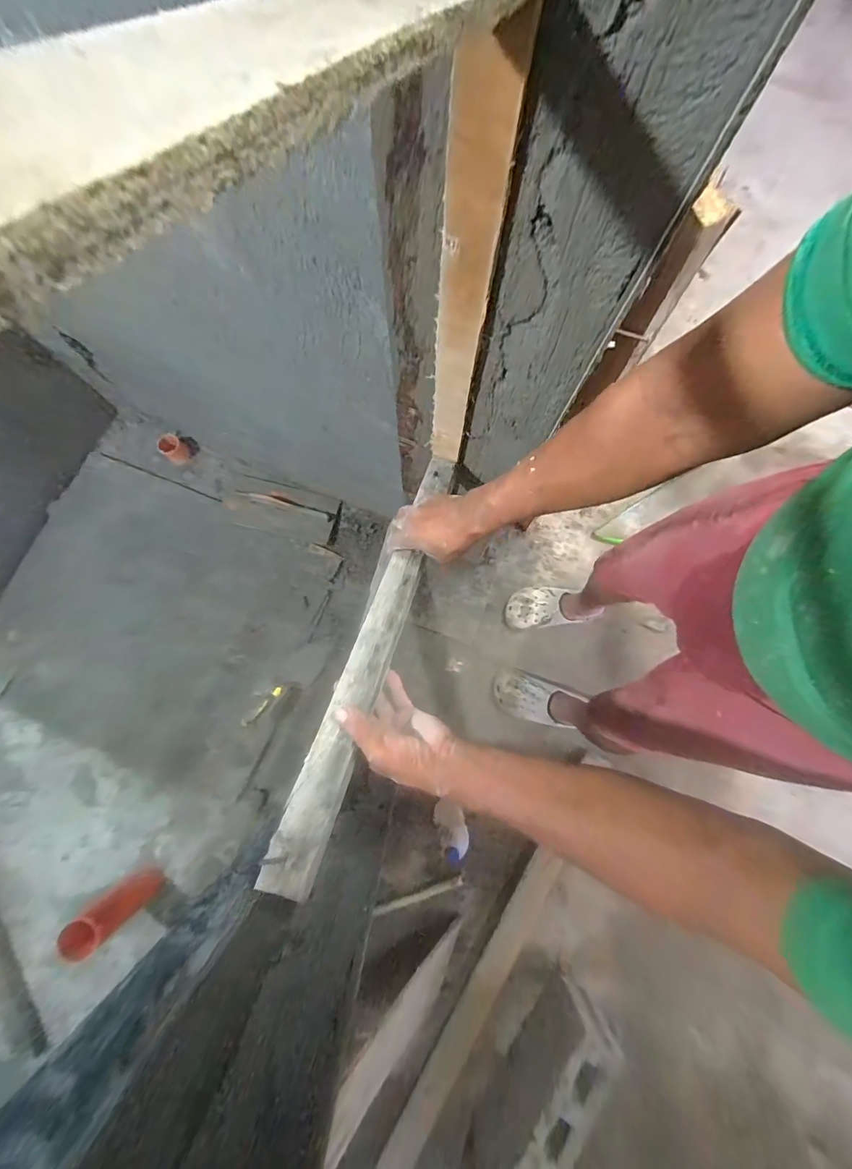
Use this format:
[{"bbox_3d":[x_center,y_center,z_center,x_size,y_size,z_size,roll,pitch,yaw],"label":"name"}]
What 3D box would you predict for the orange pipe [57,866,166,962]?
[{"bbox_3d":[-0.684,0.710,0.932,0.063,0.257,0.092,-37,82,-7],"label":"orange pipe"}]

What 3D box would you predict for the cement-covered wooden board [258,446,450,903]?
[{"bbox_3d":[-0.049,0.035,0.528,0.046,0.024,0.587,17,57,2],"label":"cement-covered wooden board"}]

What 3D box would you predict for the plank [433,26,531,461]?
[{"bbox_3d":[0.035,-0.261,0.393,0.045,0.533,0.023,22,80,3],"label":"plank"}]

